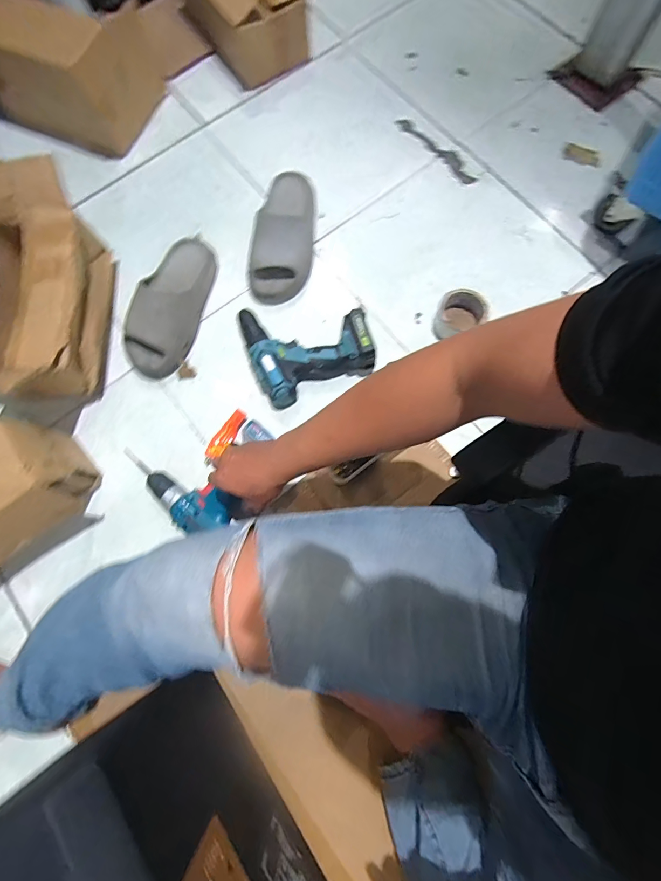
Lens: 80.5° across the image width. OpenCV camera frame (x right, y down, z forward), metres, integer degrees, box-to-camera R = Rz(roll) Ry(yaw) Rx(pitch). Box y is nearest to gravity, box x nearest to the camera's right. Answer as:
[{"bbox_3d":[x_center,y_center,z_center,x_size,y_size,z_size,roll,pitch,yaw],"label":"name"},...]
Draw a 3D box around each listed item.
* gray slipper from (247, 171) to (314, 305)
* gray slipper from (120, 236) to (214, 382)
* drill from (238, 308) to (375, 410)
[{"bbox_3d":[-0.084,-0.400,0.760,0.114,0.077,0.275,11,78,4],"label":"gray slipper"},{"bbox_3d":[-0.305,-0.262,0.736,0.116,0.079,0.290,10,77,4],"label":"gray slipper"},{"bbox_3d":[-0.043,-0.168,0.703,0.216,0.080,0.224,-22,77,-3],"label":"drill"}]

